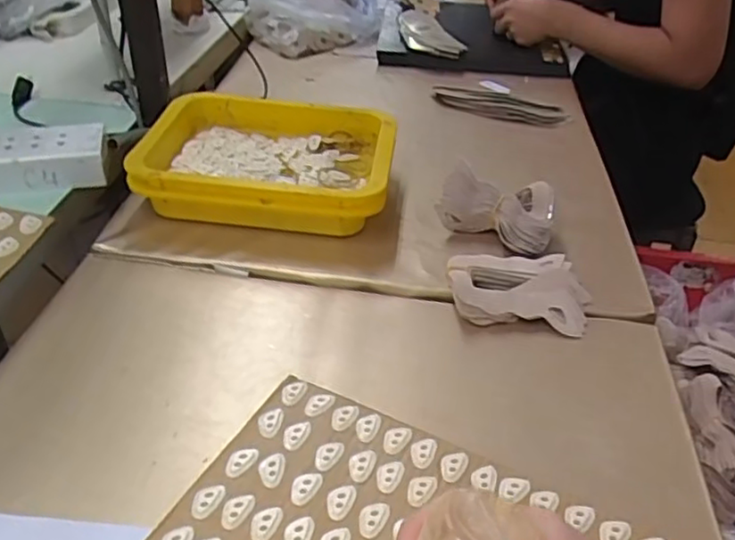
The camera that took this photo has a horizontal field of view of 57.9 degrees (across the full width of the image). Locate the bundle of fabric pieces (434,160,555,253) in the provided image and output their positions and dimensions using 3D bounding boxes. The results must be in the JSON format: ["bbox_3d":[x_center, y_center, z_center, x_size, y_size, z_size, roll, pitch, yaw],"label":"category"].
[{"bbox_3d":[0.132,-0.059,0.676,0.115,0.055,0.078,16,38,13],"label":"bundle of fabric pieces"}]

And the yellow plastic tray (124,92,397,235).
[{"bbox_3d":[-0.100,-0.116,0.721,0.247,0.067,0.195,7,37,3],"label":"yellow plastic tray"}]

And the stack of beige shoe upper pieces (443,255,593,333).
[{"bbox_3d":[0.135,0.017,0.603,0.121,0.027,0.081,6,37,1],"label":"stack of beige shoe upper pieces"}]

